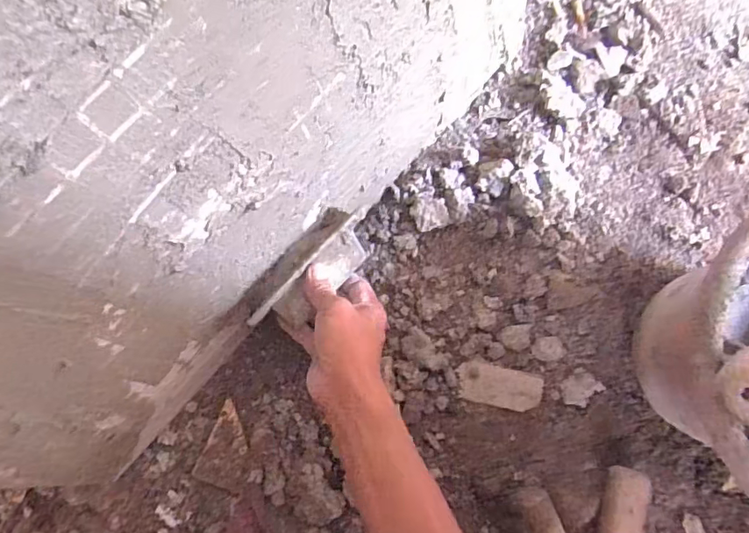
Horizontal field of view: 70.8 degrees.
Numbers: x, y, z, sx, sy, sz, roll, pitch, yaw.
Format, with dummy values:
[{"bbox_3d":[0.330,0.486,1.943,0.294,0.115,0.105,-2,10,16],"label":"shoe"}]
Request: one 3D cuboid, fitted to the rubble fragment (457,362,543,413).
[{"bbox_3d":[0.118,0.113,0.497,0.078,0.004,0.036,13,76,-1],"label":"rubble fragment"}]

